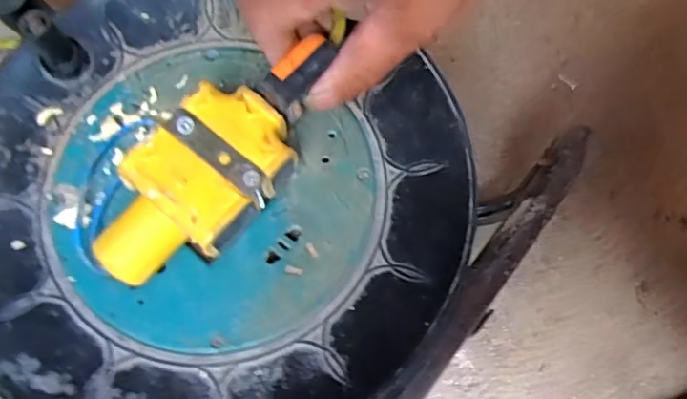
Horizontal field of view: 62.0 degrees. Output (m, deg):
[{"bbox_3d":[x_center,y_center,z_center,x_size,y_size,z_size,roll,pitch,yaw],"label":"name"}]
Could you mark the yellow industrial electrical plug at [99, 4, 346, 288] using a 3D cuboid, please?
[{"bbox_3d":[-0.054,-0.025,0.291,0.059,0.041,0.162,38,80,14],"label":"yellow industrial electrical plug"}]

